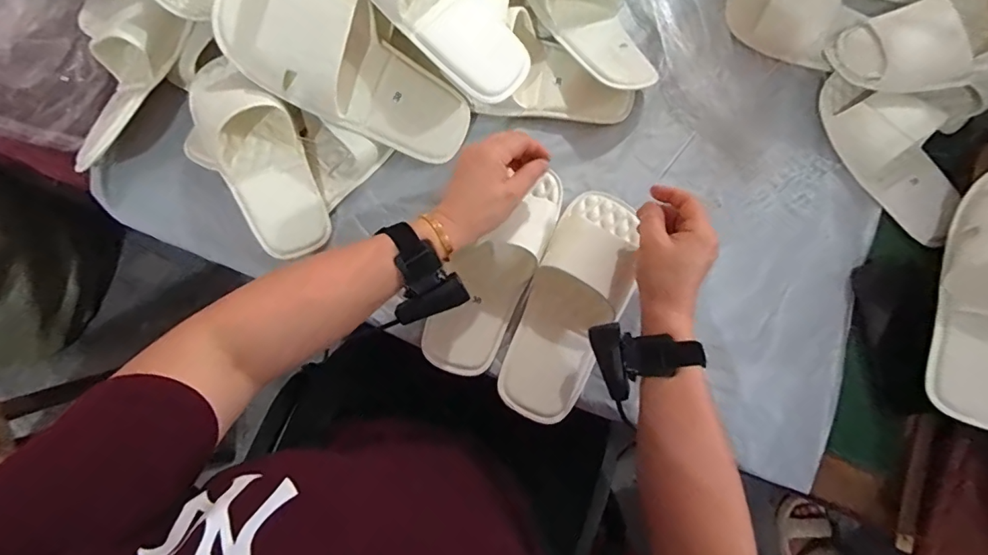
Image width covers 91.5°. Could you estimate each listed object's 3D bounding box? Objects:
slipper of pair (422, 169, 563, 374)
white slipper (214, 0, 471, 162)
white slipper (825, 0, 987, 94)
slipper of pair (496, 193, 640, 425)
[{"bbox_3d":[0.005,-0.010,0.517,0.085,0.060,0.238,31,86,4],"label":"slipper of pair"},{"bbox_3d":[-0.149,-0.217,0.504,0.273,0.074,0.106,27,79,-22],"label":"white slipper"},{"bbox_3d":[0.501,-0.263,0.520,0.231,0.056,0.103,-2,78,21],"label":"white slipper"},{"bbox_3d":[0.085,0.026,0.514,0.093,0.047,0.251,23,84,3],"label":"slipper of pair"}]

